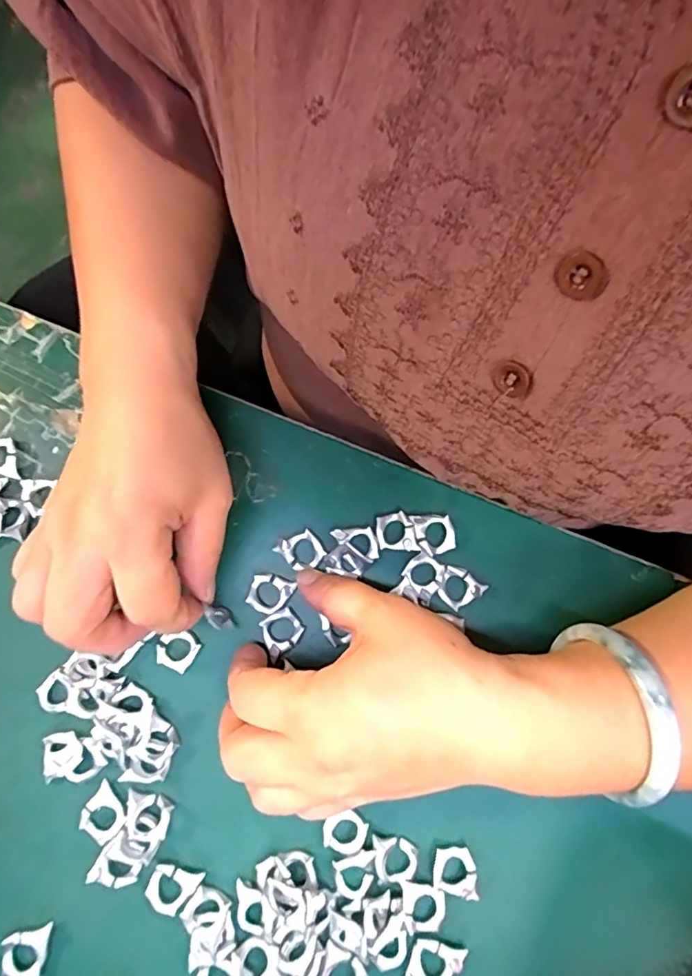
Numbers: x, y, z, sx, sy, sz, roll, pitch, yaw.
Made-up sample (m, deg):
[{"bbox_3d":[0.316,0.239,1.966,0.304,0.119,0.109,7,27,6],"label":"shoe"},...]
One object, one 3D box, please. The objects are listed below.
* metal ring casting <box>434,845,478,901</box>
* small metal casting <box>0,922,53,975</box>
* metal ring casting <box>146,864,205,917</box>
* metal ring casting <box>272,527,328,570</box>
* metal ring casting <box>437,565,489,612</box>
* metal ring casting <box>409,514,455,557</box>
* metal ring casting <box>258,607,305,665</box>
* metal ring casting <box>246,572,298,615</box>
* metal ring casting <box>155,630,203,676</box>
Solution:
[{"bbox_3d":[0.050,0.177,0.244,0.019,0.004,0.021,1,79,1],"label":"metal ring casting"},{"bbox_3d":[-0.145,0.213,0.241,0.024,0.004,0.020,-13,79,-2],"label":"small metal casting"},{"bbox_3d":[-0.081,0.183,0.243,0.020,0.004,0.023,36,82,7],"label":"metal ring casting"},{"bbox_3d":[-0.023,0.031,0.273,0.022,0.005,0.019,39,82,7],"label":"metal ring casting"},{"bbox_3d":[0.057,0.051,0.266,0.021,0.004,0.019,35,82,7],"label":"metal ring casting"},{"bbox_3d":[0.045,0.022,0.272,0.019,0.004,0.022,-20,80,-3],"label":"metal ring casting"},{"bbox_3d":[-0.032,0.072,0.263,0.021,0.004,0.020,-29,80,-5],"label":"metal ring casting"},{"bbox_3d":[-0.039,0.054,0.268,0.021,0.004,0.020,20,80,4],"label":"metal ring casting"},{"bbox_3d":[-0.084,0.080,0.264,0.019,0.004,0.019,0,79,1],"label":"metal ring casting"}]

